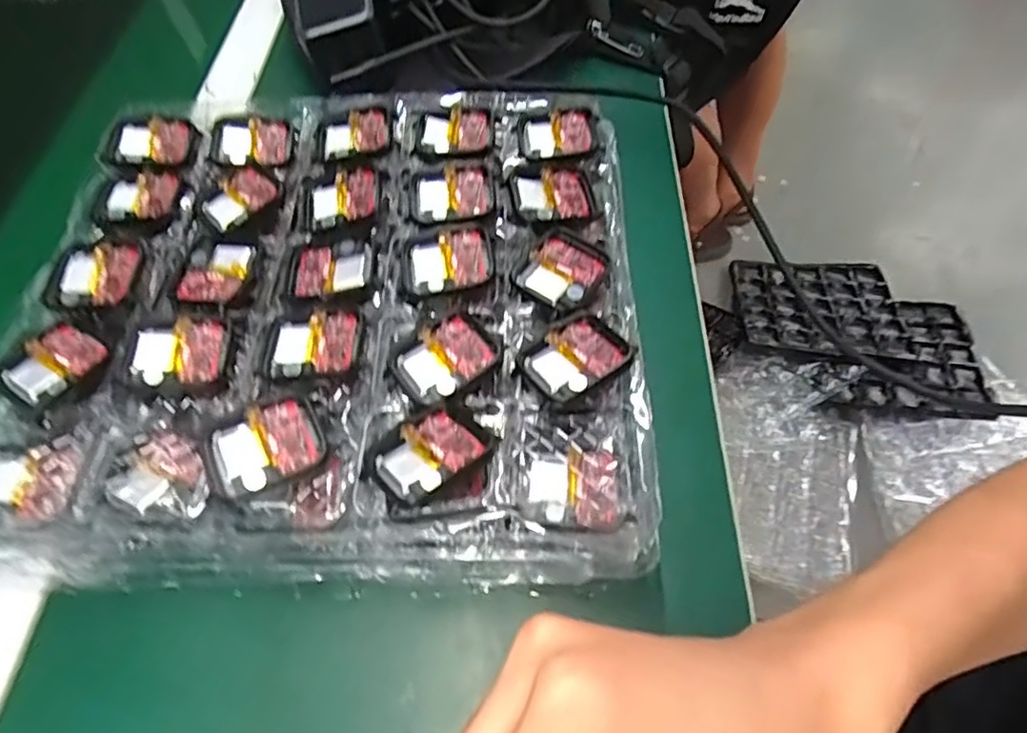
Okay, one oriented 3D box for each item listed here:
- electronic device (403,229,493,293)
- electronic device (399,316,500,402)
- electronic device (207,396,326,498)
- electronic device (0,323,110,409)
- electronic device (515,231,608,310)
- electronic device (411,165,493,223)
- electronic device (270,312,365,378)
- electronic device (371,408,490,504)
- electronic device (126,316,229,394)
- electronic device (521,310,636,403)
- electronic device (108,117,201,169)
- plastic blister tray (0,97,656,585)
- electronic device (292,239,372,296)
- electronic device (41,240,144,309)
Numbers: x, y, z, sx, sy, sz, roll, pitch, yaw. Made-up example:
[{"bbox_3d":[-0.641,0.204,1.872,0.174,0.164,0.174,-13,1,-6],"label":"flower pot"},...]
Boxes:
[{"bbox_3d":[-0.031,-0.050,0.302,0.041,0.005,0.032,-3,56,2],"label":"electronic device"},{"bbox_3d":[-0.029,-0.004,0.272,0.039,0.005,0.031,-36,61,-18],"label":"electronic device"},{"bbox_3d":[-0.094,0.031,0.245,0.039,0.009,0.034,-27,59,-14],"label":"electronic device"},{"bbox_3d":[-0.199,-0.001,0.278,0.033,0.010,0.037,24,61,19],"label":"electronic device"},{"bbox_3d":[0.024,-0.046,0.303,0.033,0.006,0.039,26,62,20],"label":"electronic device"},{"bbox_3d":[-0.032,-0.087,0.325,0.041,0.004,0.036,-4,56,1],"label":"electronic device"},{"bbox_3d":[-0.085,-0.009,0.275,0.038,0.007,0.033,-3,56,2],"label":"electronic device"},{"bbox_3d":[-0.032,0.033,0.239,0.033,0.010,0.037,38,67,25],"label":"electronic device"},{"bbox_3d":[-0.144,-0.007,0.276,0.038,0.007,0.037,-4,56,2],"label":"electronic device"},{"bbox_3d":[0.026,-0.004,0.271,0.041,0.006,0.035,-31,60,-15],"label":"electronic device"},{"bbox_3d":[-0.200,-0.124,0.356,0.043,0.010,0.038,0,56,4],"label":"electronic device"},{"bbox_3d":[-0.086,-0.035,0.308,0.283,0.041,0.266,-1,56,4],"label":"plastic blister tray"},{"bbox_3d":[-0.086,-0.048,0.303,0.037,0.006,0.032,-5,56,0],"label":"electronic device"},{"bbox_3d":[-0.195,-0.043,0.299,0.042,0.008,0.035,-2,56,3],"label":"electronic device"}]

